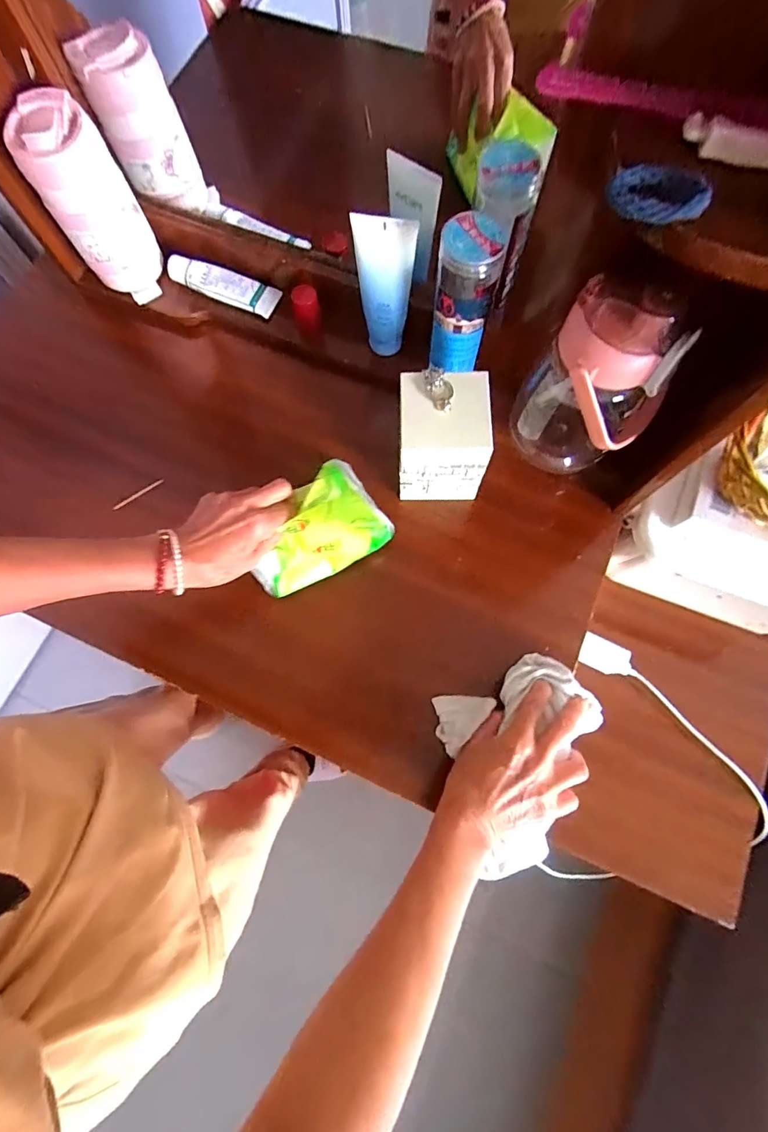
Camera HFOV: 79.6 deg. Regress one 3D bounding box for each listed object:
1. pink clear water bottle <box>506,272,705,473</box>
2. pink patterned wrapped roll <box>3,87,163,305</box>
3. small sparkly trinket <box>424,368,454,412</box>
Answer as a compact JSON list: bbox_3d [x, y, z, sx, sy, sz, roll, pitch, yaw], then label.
[{"bbox_3d":[0.183,-0.155,0.433,0.107,0.214,0.094,28,70,9],"label":"pink clear water bottle"},{"bbox_3d":[-0.296,-0.366,0.478,0.087,0.164,0.058,-29,71,-12],"label":"pink patterned wrapped roll"},{"bbox_3d":[0.051,-0.160,0.417,0.022,0.007,0.043,-16,69,-8],"label":"small sparkly trinket"}]

